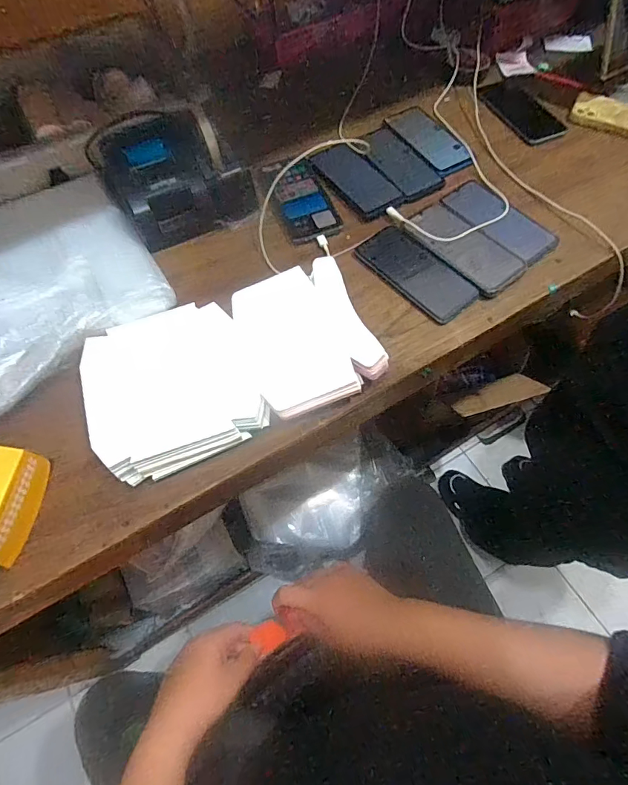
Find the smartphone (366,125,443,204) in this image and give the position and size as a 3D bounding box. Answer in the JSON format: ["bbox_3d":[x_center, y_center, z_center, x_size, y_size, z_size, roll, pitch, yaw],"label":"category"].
[{"bbox_3d":[0.134,-0.361,0.667,0.077,0.005,0.163,-27,65,-12],"label":"smartphone"}]

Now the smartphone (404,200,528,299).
[{"bbox_3d":[0.209,-0.204,0.589,0.078,0.013,0.169,-32,66,-15],"label":"smartphone"}]

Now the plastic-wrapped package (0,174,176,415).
[{"bbox_3d":[-0.375,-0.135,0.540,0.321,0.044,0.286,-34,67,-15],"label":"plastic-wrapped package"}]

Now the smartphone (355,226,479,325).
[{"bbox_3d":[0.137,-0.164,0.571,0.075,0.014,0.165,-37,67,-16],"label":"smartphone"}]

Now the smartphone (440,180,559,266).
[{"bbox_3d":[0.265,-0.247,0.609,0.071,0.011,0.164,-35,67,-16],"label":"smartphone"}]

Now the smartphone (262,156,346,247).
[{"bbox_3d":[-0.019,-0.288,0.629,0.081,0.009,0.154,-20,64,-9],"label":"smartphone"}]

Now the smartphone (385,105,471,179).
[{"bbox_3d":[0.184,-0.408,0.683,0.067,0.008,0.166,-26,65,-12],"label":"smartphone"}]

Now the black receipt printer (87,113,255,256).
[{"bbox_3d":[-0.186,-0.299,0.580,0.173,0.103,0.130,-28,65,-13],"label":"black receipt printer"}]

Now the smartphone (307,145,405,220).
[{"bbox_3d":[0.064,-0.325,0.650,0.079,0.008,0.158,-30,66,-13],"label":"smartphone"}]

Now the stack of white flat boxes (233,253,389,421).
[{"bbox_3d":[-0.013,-0.066,0.508,0.141,0.042,0.181,-22,64,-10],"label":"stack of white flat boxes"}]

